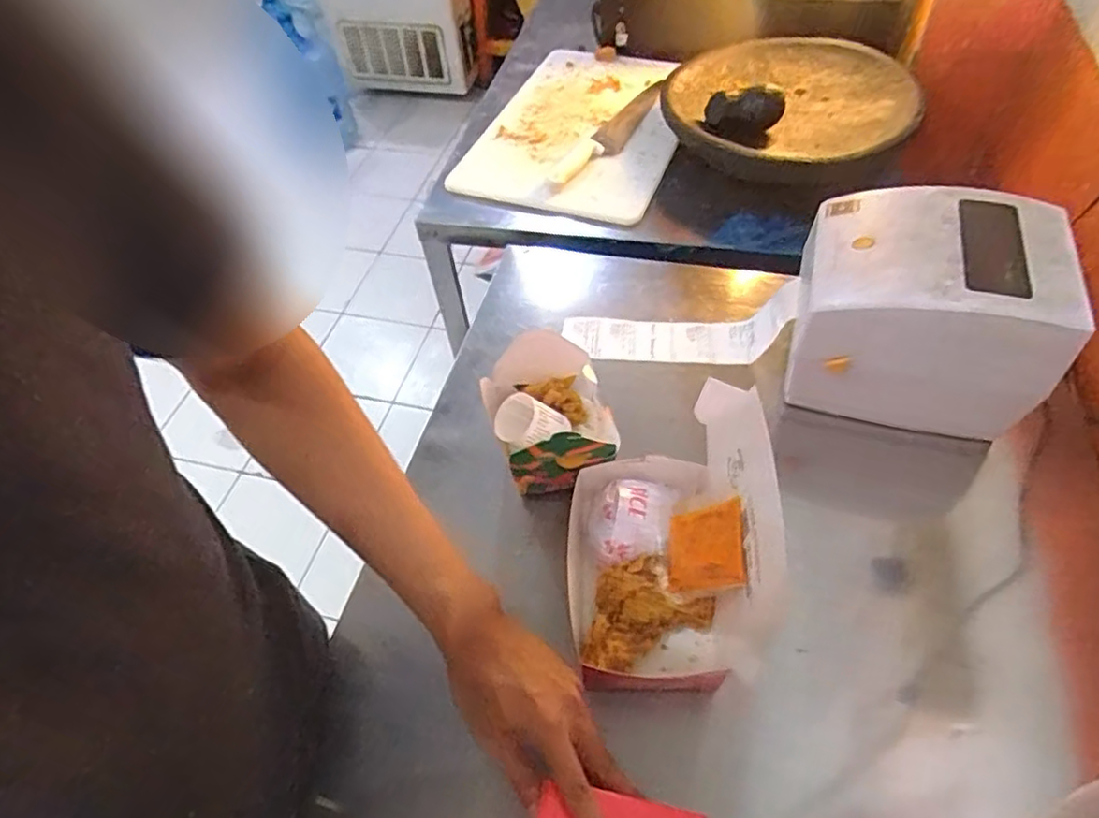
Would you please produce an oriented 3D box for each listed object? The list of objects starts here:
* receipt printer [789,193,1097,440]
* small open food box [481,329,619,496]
[{"bbox_3d":[0.355,-0.097,0.648,0.207,0.176,0.167,8,53,11],"label":"receipt printer"},{"bbox_3d":[0.001,0.011,0.641,0.114,0.117,0.142,-15,52,-7],"label":"small open food box"}]

